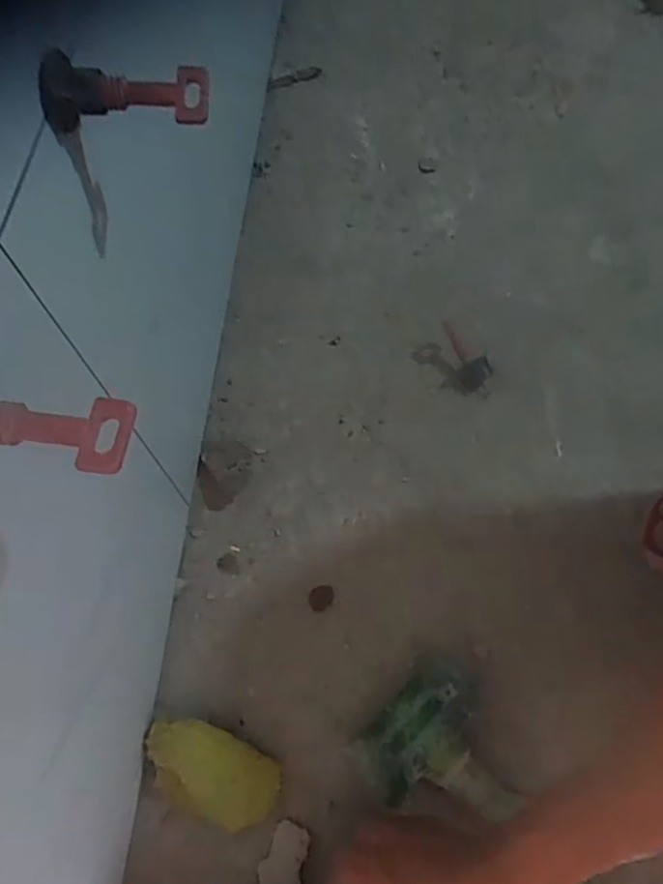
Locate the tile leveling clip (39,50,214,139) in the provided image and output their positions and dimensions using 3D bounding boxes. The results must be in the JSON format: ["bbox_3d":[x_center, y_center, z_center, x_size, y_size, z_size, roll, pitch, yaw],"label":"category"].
[{"bbox_3d":[-0.094,-0.161,0.292,0.073,0.023,0.026,-2,64,2],"label":"tile leveling clip"}]

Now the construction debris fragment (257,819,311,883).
[{"bbox_3d":[-0.031,0.273,0.415,0.029,0.004,0.048,7,64,6],"label":"construction debris fragment"}]

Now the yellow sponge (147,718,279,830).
[{"bbox_3d":[-0.081,0.221,0.428,0.090,0.033,0.052,21,67,13],"label":"yellow sponge"}]

